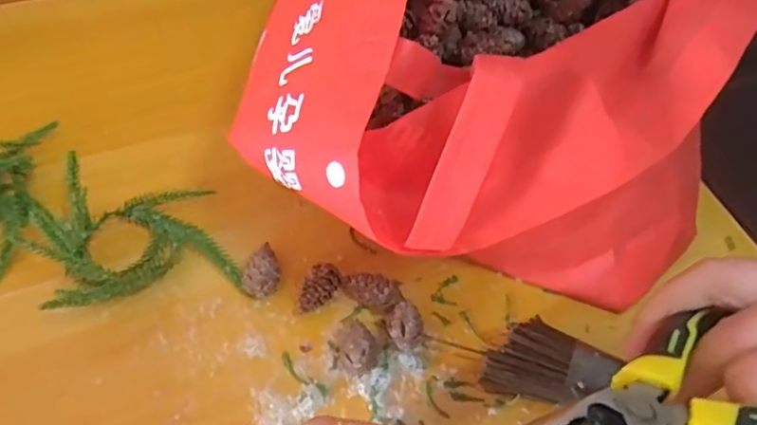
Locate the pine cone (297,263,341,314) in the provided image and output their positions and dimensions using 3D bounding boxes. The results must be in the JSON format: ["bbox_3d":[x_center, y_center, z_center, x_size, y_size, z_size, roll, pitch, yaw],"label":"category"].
[{"bbox_3d":[-0.037,0.050,0.395,0.020,0.022,0.033,18,56,8],"label":"pine cone"}]

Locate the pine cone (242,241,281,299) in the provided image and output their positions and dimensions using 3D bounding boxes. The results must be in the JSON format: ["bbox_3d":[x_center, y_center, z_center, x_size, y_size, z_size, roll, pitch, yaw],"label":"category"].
[{"bbox_3d":[-0.074,0.038,0.399,0.022,0.022,0.037,-1,55,-5],"label":"pine cone"}]

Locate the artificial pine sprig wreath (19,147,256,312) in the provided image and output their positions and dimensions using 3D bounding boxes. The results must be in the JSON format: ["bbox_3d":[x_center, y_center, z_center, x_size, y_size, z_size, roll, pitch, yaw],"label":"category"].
[{"bbox_3d":[-0.158,0.011,0.396,0.109,0.043,0.105,-18,58,-16],"label":"artificial pine sprig wreath"}]

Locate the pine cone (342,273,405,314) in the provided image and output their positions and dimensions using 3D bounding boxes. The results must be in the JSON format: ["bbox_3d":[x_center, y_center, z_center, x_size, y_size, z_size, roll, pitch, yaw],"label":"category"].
[{"bbox_3d":[-0.004,0.049,0.396,0.039,0.020,0.019,33,59,17],"label":"pine cone"}]

